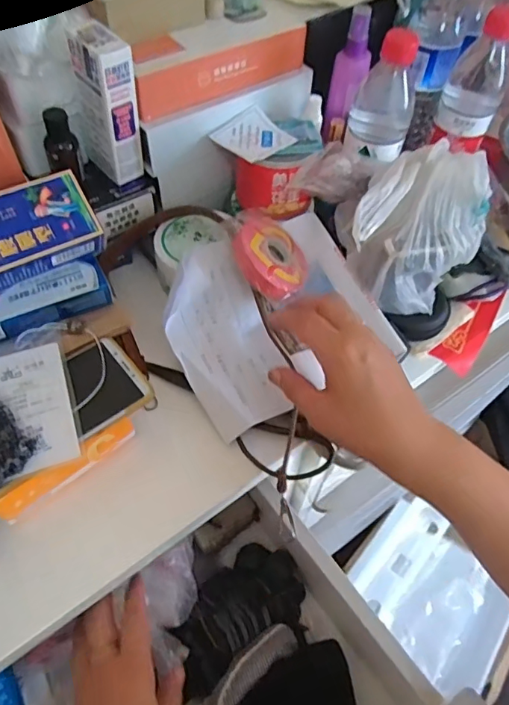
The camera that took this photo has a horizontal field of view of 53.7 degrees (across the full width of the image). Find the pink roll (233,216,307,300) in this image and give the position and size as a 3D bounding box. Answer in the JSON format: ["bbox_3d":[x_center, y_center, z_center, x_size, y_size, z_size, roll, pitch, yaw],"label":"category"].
[{"bbox_3d":[0.018,-0.093,0.483,0.078,0.014,0.076,18,58,-30],"label":"pink roll"}]

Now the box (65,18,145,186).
[{"bbox_3d":[-0.131,-0.219,0.449,0.036,0.120,0.050,-38,65,-24],"label":"box"}]

